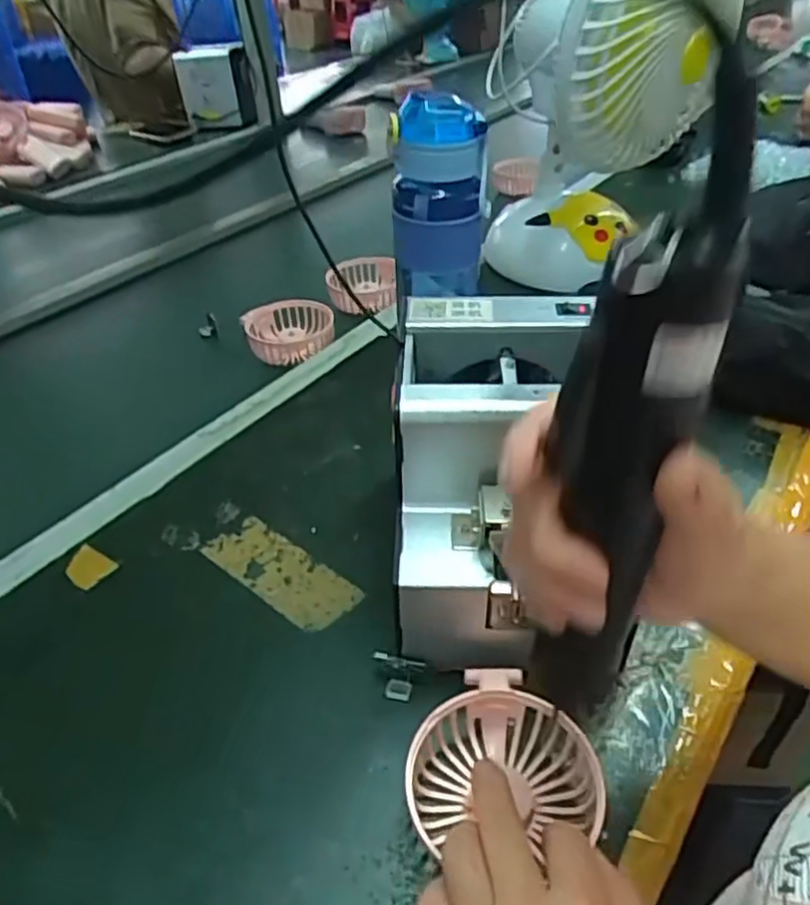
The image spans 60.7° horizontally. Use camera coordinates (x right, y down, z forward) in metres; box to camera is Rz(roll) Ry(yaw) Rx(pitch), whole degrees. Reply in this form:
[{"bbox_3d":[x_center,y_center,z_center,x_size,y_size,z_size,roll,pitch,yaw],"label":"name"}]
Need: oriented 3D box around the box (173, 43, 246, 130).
[{"bbox_3d":[-0.377,-0.713,1.360,0.120,0.145,0.100,-3,33,4],"label":"box"}]

